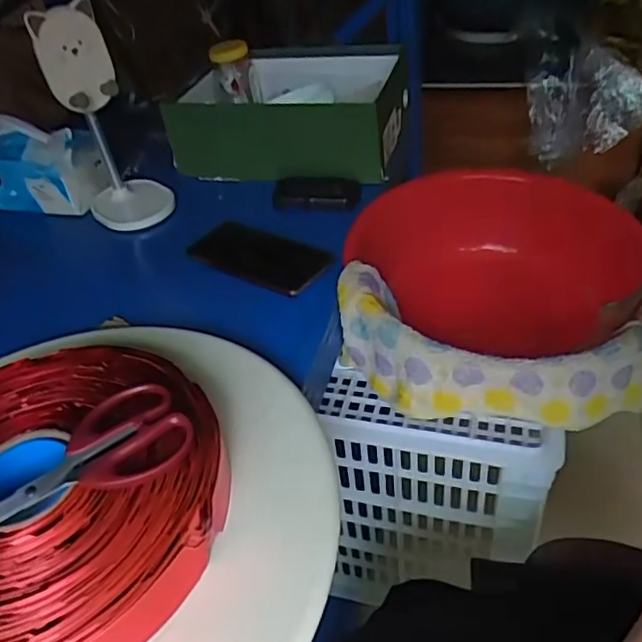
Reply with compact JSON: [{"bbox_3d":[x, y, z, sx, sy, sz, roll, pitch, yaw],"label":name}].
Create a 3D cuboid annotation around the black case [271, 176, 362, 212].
[{"bbox_3d":[-0.007,-0.163,0.776,0.112,0.035,0.035,5,43,14],"label":"black case"}]

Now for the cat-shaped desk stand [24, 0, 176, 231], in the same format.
[{"bbox_3d":[-0.263,-0.243,0.740,0.099,0.245,0.107,-20,43,-13],"label":"cat-shaped desk stand"}]

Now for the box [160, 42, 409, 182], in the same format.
[{"bbox_3d":[-0.048,-0.299,0.878,0.325,0.112,0.228,7,43,16],"label":"box"}]

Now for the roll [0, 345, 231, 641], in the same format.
[{"bbox_3d":[-0.199,0.123,0.427,0.252,0.058,0.256,-4,41,4],"label":"roll"}]

